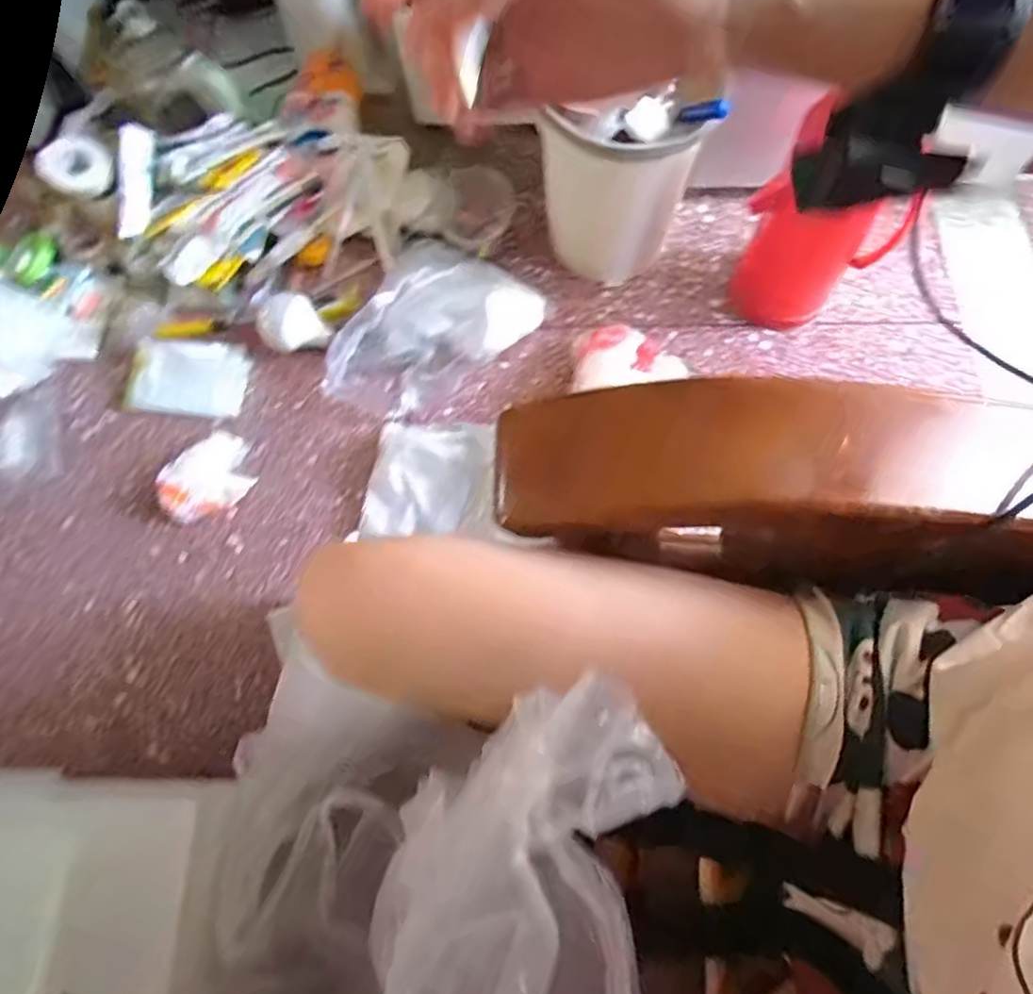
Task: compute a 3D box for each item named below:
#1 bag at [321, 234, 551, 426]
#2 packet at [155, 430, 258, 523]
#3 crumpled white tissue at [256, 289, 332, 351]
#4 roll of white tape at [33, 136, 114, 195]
[{"bbox_3d":[-0.126,-0.265,0.967,0.263,0.090,0.307,24,73,9],"label":"bag"},{"bbox_3d":[-0.460,-0.029,0.914,0.104,0.051,0.147,31,74,11],"label":"packet"},{"bbox_3d":[-0.376,-0.285,1.017,0.100,0.068,0.094,-32,74,-9],"label":"crumpled white tissue"},{"bbox_3d":[-0.752,-0.567,1.050,0.116,0.042,0.102,-44,102,-22],"label":"roll of white tape"}]

